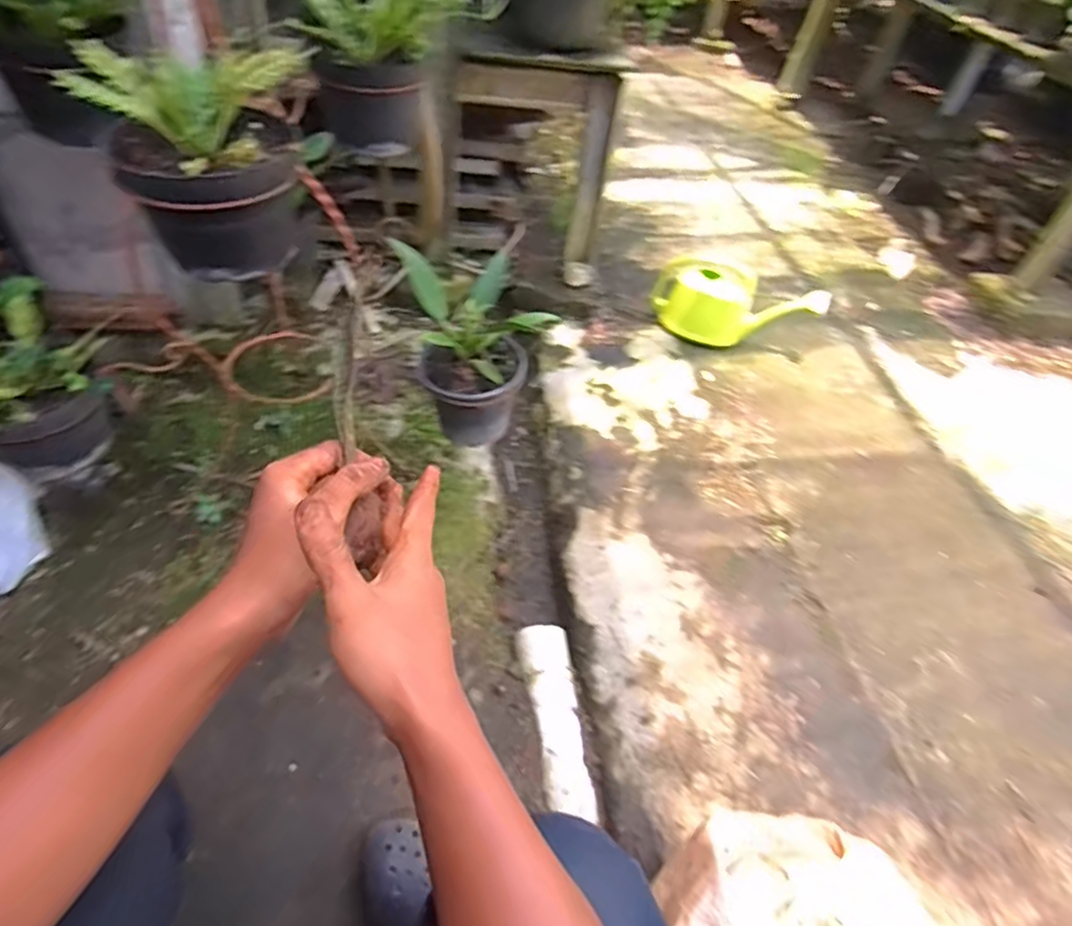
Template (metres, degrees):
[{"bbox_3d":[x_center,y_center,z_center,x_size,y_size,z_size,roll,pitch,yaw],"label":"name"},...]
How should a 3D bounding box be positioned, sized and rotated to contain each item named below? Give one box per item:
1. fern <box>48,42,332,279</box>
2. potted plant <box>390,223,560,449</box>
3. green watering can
[{"bbox_3d":[-0.320,-0.300,0.632,0.200,0.168,0.152,-22,56,-26],"label":"fern"},{"bbox_3d":[-0.096,-0.174,0.973,0.168,0.257,0.197,-18,54,-23],"label":"potted plant"},{"bbox_3d":[0.490,-0.394,1.553,0.400,0.193,0.171,30,51,17],"label":"green watering can"}]

